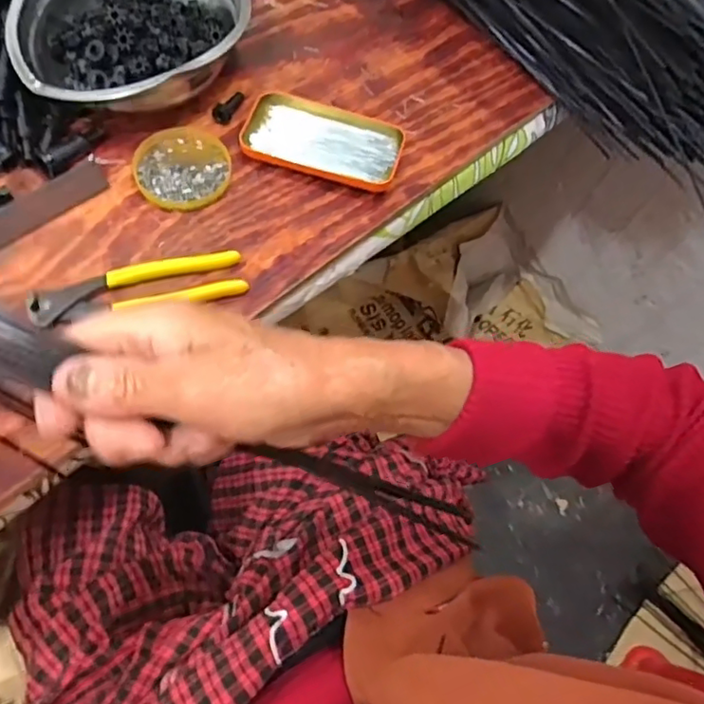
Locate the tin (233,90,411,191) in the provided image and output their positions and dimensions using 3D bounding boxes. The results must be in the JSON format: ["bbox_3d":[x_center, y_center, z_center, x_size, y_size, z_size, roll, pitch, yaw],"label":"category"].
[{"bbox_3d":[-0.026,-0.195,0.553,0.142,0.020,0.072,16,63,4],"label":"tin"}]

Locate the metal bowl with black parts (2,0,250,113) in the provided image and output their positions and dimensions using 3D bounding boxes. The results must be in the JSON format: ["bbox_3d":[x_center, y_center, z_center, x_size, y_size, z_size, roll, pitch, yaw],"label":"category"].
[{"bbox_3d":[-0.200,-0.301,0.553,0.204,0.077,0.170,-15,65,-11],"label":"metal bowl with black parts"}]

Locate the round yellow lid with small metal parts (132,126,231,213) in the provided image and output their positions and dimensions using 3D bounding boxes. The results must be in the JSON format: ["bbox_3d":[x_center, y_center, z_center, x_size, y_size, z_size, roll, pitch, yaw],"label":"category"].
[{"bbox_3d":[-0.150,-0.165,0.531,0.081,0.011,0.086,1,63,-3],"label":"round yellow lid with small metal parts"}]

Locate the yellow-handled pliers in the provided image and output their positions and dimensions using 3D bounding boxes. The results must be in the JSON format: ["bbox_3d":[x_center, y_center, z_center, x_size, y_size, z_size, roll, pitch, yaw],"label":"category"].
[{"bbox_3d":[-0.167,-0.048,0.472,0.161,0.016,0.043,-15,65,-11],"label":"yellow-handled pliers"}]

